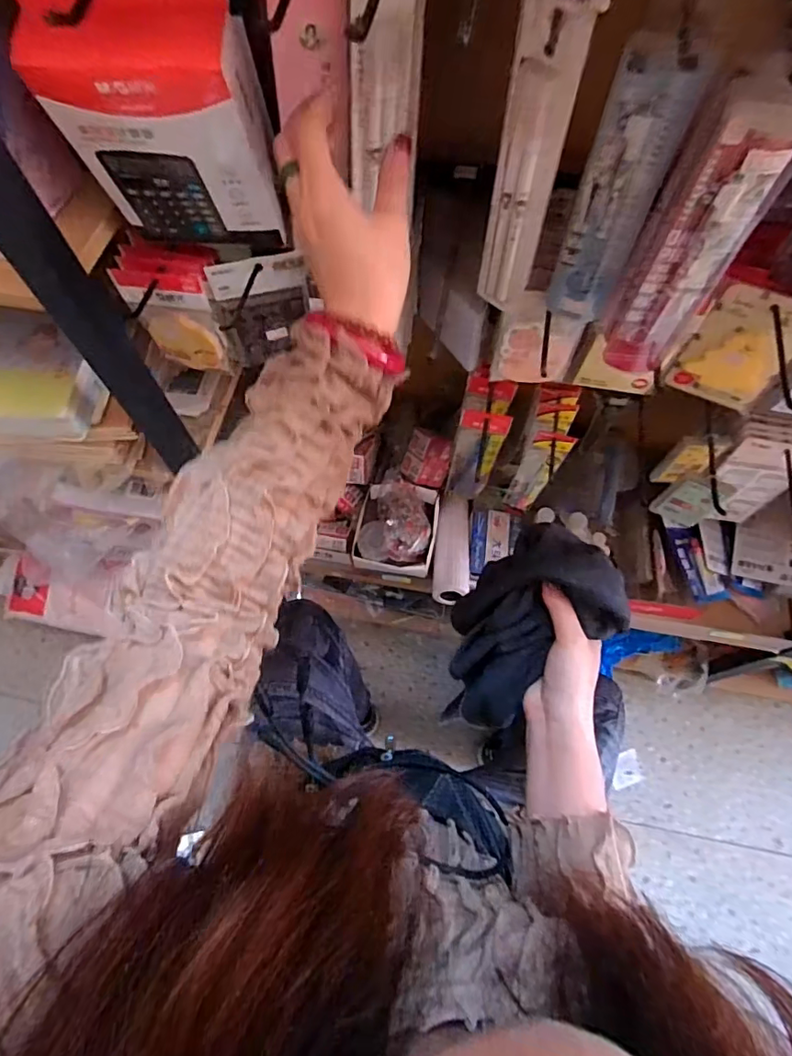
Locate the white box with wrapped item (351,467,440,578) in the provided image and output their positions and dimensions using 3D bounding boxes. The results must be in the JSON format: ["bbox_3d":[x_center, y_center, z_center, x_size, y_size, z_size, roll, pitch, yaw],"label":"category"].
[{"bbox_3d":[0.003,-0.006,0.806,0.120,0.062,0.143,11,66,5],"label":"white box with wrapped item"}]

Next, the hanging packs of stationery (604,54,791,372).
[{"bbox_3d":[0.191,-0.183,0.341,0.058,0.189,0.037,28,68,12],"label":"hanging packs of stationery"}]

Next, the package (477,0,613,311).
[{"bbox_3d":[0.081,-0.231,0.316,0.050,0.221,0.016,32,69,14],"label":"package"}]

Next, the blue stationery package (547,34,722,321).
[{"bbox_3d":[0.148,-0.219,0.357,0.050,0.184,0.018,20,67,8],"label":"blue stationery package"}]

